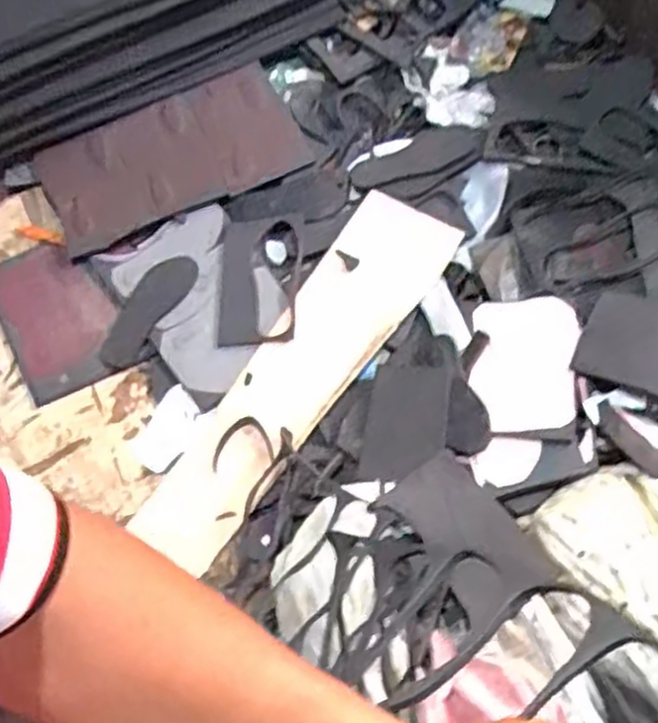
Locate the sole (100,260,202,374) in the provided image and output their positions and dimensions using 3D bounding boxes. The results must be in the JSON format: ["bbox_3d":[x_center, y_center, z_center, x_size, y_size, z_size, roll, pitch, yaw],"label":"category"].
[{"bbox_3d":[-0.360,-0.098,1.456,0.090,0.018,0.260,36,85,17],"label":"sole"}]

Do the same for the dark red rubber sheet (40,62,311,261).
[{"bbox_3d":[-0.334,-0.420,1.536,0.540,0.036,0.264,-22,77,3],"label":"dark red rubber sheet"}]

